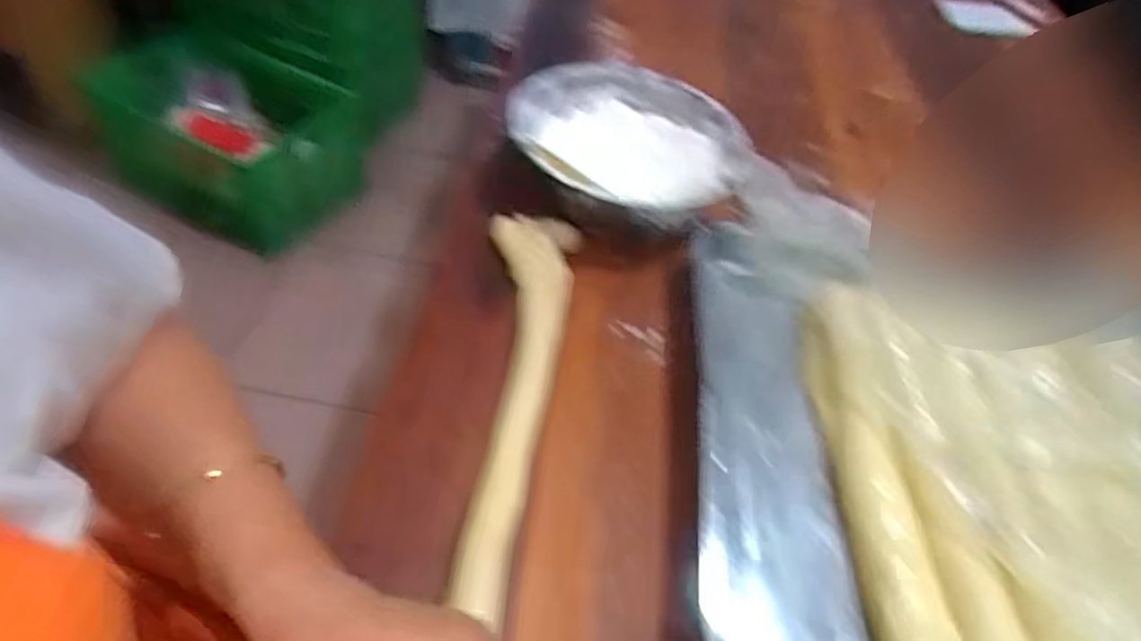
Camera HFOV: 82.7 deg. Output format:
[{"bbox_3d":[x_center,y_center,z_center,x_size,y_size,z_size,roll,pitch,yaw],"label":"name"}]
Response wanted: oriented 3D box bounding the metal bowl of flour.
[{"bbox_3d":[0.060,-0.173,0.668,0.226,0.088,0.222,5,50,-6],"label":"metal bowl of flour"}]

